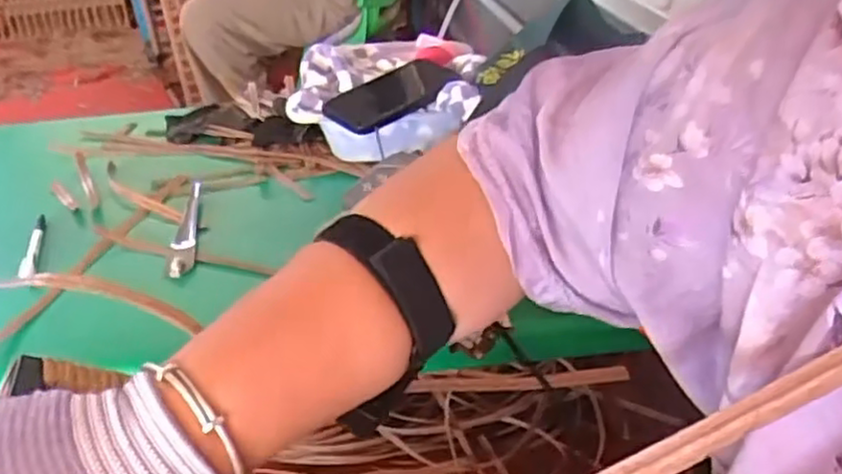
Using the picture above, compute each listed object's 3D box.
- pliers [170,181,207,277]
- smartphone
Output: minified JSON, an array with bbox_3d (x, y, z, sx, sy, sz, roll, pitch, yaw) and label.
[{"bbox_3d":[-0.245,-0.008,0.737,0.031,0.021,0.143,-9,33,-9],"label":"pliers"},{"bbox_3d":[-0.033,-0.160,0.777,0.145,0.012,0.083,-31,45,-20],"label":"smartphone"}]

